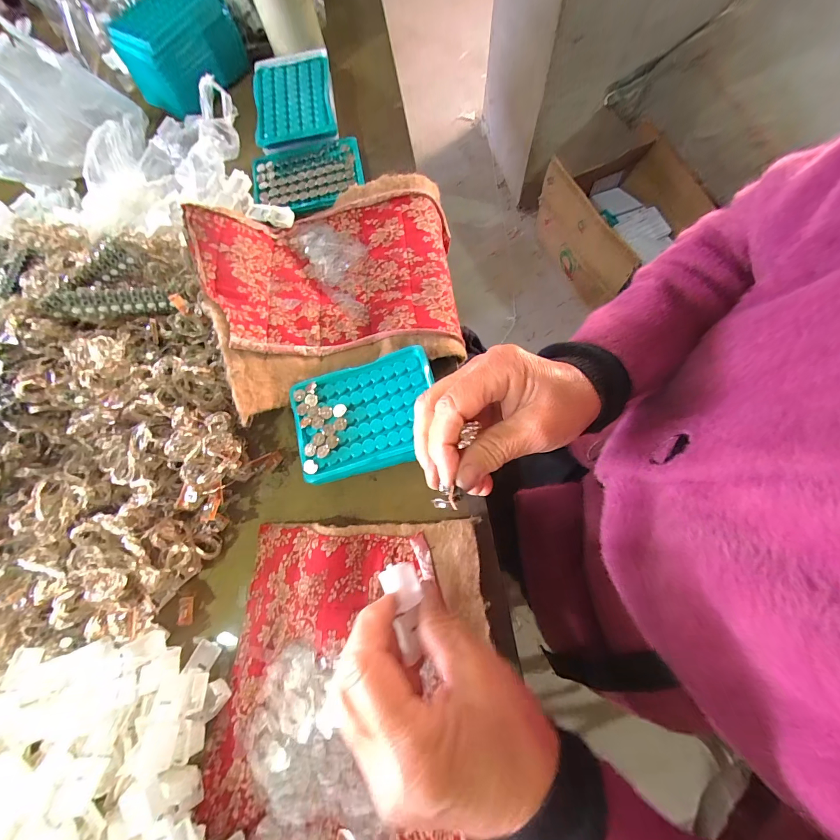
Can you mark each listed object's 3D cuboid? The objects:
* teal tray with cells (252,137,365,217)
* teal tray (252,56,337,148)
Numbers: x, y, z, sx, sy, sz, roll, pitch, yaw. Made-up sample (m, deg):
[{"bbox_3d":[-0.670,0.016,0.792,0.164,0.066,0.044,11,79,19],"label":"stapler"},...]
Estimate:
[{"bbox_3d":[-0.134,-0.290,0.433,0.131,0.011,0.098,-13,72,1],"label":"teal tray with cells"},{"bbox_3d":[-0.158,-0.396,0.444,0.095,0.013,0.128,-12,72,1],"label":"teal tray"}]

